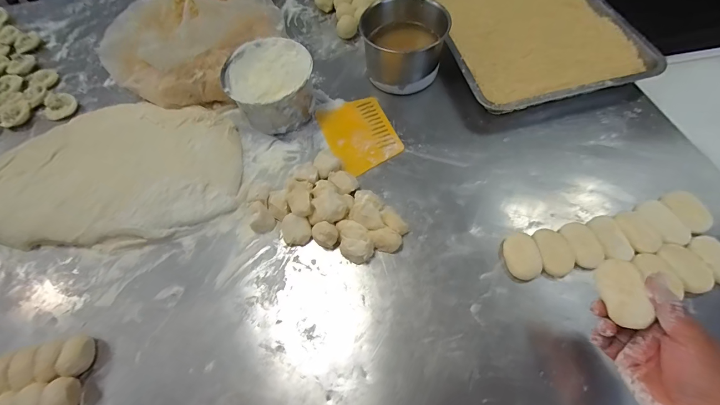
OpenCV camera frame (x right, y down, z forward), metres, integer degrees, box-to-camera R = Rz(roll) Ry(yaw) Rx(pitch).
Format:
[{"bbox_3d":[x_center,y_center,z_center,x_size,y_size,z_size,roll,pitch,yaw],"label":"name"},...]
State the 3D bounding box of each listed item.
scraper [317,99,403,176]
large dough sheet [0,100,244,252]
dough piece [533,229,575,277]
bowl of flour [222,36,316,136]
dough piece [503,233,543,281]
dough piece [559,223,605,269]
[{"bbox_3d":[0.001,-0.124,0.608,0.117,0.008,0.159,-23,61,-9],"label":"scraper"},{"bbox_3d":[-0.415,-0.057,0.566,0.413,0.075,0.264,2,60,4],"label":"large dough sheet"},{"bbox_3d":[0.272,0.070,0.478,0.040,0.017,0.067,-1,60,3],"label":"dough piece"},{"bbox_3d":[-0.156,-0.205,0.610,0.143,0.095,0.144,-2,62,3],"label":"bowl of flour"},{"bbox_3d":[0.229,0.075,0.481,0.046,0.013,0.067,1,60,4],"label":"dough piece"},{"bbox_3d":[0.312,0.060,0.476,0.039,0.018,0.067,-11,60,-3],"label":"dough piece"}]

